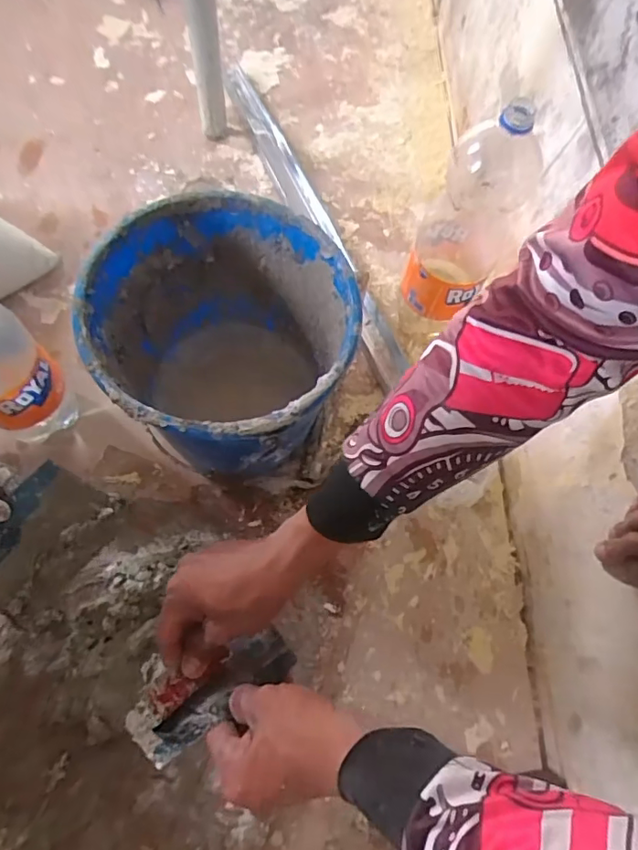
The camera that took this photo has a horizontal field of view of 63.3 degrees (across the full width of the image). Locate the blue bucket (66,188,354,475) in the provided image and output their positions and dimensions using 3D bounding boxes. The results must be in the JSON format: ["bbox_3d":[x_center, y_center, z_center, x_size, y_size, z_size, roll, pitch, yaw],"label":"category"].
[{"bbox_3d":[-0.098,-0.069,0.588,0.249,0.253,0.244,1,69,-2],"label":"blue bucket"}]

